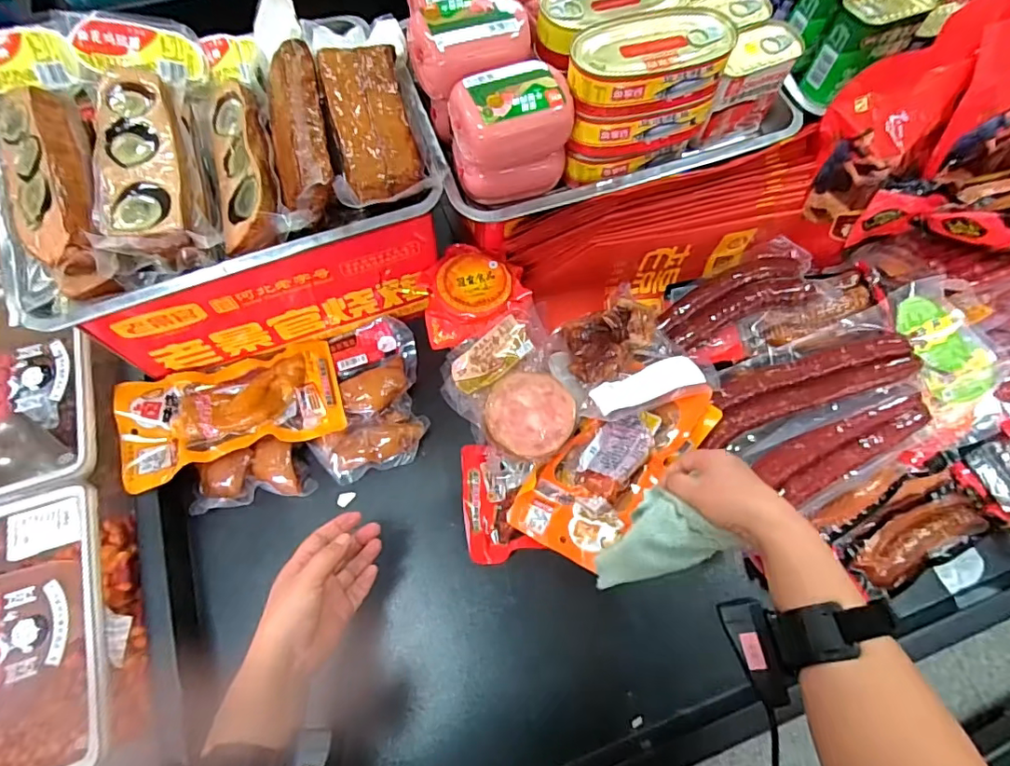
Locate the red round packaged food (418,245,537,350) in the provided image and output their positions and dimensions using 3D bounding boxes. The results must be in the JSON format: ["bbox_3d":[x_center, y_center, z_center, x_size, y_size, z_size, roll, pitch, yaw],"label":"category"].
[{"bbox_3d":[-0.038,-0.107,0.601,0.124,0.041,0.109,-19,70,-9],"label":"red round packaged food"}]

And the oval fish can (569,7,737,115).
[{"bbox_3d":[0.123,-0.283,0.459,0.140,0.038,0.078,-6,68,-4],"label":"oval fish can"}]

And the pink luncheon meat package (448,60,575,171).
[{"bbox_3d":[0.004,-0.234,0.469,0.104,0.061,0.060,-16,69,-8],"label":"pink luncheon meat package"}]

